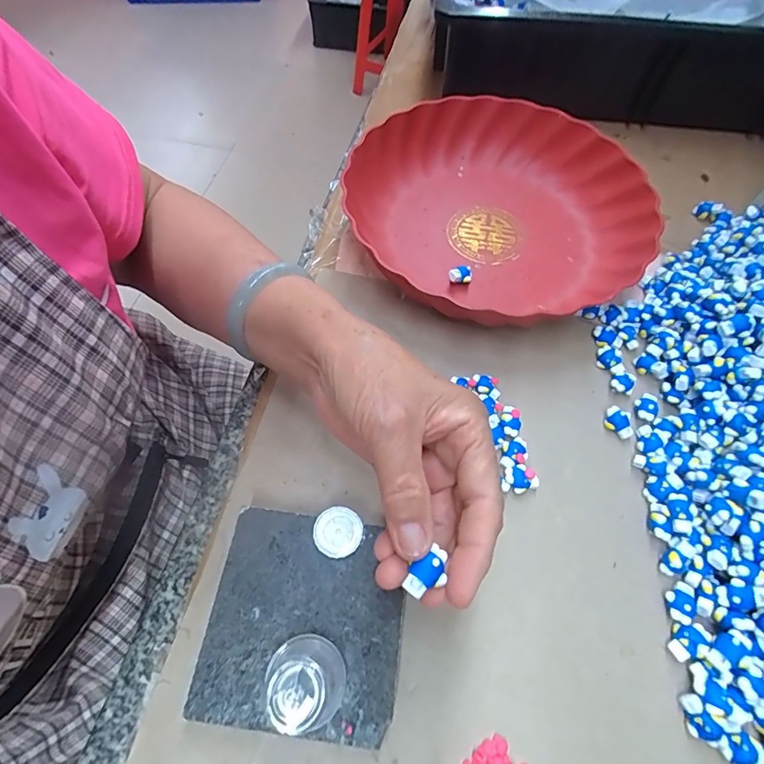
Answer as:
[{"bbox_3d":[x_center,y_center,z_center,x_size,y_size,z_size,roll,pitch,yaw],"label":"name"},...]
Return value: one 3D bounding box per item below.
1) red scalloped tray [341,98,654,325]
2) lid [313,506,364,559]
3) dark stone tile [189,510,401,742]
[{"bbox_3d":[0.100,-0.150,0.360,0.231,0.040,0.237,-26,66,-14],"label":"red scalloped tray"},{"bbox_3d":[-0.025,0.084,0.238,0.026,0.004,0.026,0,62,-1],"label":"lid"},{"bbox_3d":[-0.038,0.125,0.228,0.095,0.020,0.094,7,62,3],"label":"dark stone tile"}]

